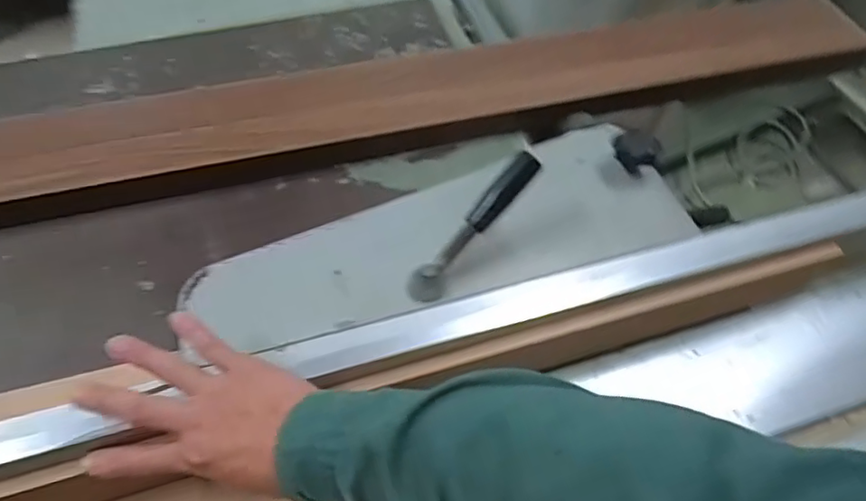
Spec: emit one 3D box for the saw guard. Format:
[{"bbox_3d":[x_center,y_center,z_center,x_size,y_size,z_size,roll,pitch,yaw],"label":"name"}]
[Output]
[{"bbox_3d":[0.024,-0.036,0.533,0.479,0.088,0.139,-15,59,-12],"label":"saw guard"}]

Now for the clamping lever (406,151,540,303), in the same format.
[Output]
[{"bbox_3d":[0.034,-0.021,0.507,0.033,0.023,0.158,41,91,21],"label":"clamping lever"}]

